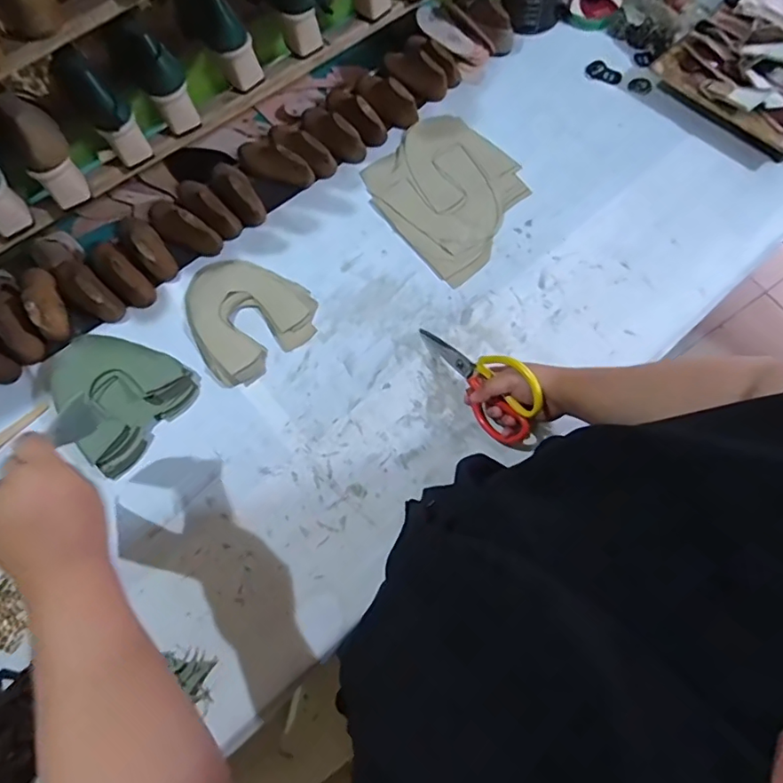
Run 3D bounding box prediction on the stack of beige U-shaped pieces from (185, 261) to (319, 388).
[{"bbox_3d":[-0.219,-0.122,0.783,0.171,0.014,0.194,-40,74,-10],"label":"stack of beige U-shaped pieces"}]

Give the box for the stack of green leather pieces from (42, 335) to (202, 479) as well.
[{"bbox_3d":[-0.387,-0.003,0.737,0.183,0.033,0.167,36,77,13],"label":"stack of green leather pieces"}]

